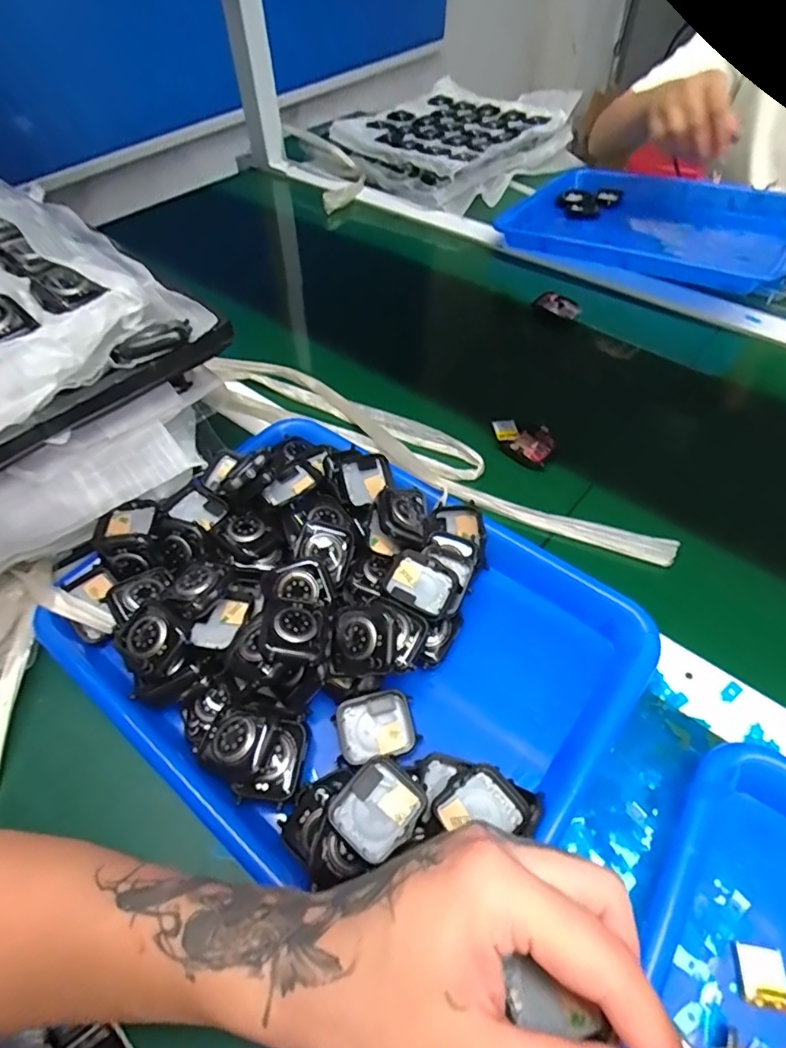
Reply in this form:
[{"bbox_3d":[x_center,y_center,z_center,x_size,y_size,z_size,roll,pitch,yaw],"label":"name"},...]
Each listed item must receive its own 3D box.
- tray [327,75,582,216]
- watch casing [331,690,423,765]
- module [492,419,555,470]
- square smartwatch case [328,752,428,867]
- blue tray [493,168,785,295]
[{"bbox_3d":[0.097,-0.606,0.862,0.275,0.060,0.333,32,60,25],"label":"tray"},{"bbox_3d":[-0.010,0.118,0.318,0.045,0.008,0.035,-13,52,-7],"label":"watch casing"},{"bbox_3d":[0.111,-0.071,0.470,0.053,0.017,0.036,24,57,21],"label":"module"},{"bbox_3d":[-0.007,0.143,0.274,0.038,0.004,0.043,41,59,12],"label":"square smartwatch case"},{"bbox_3d":[0.321,-0.376,0.680,0.323,0.046,0.243,31,60,25],"label":"blue tray"}]

